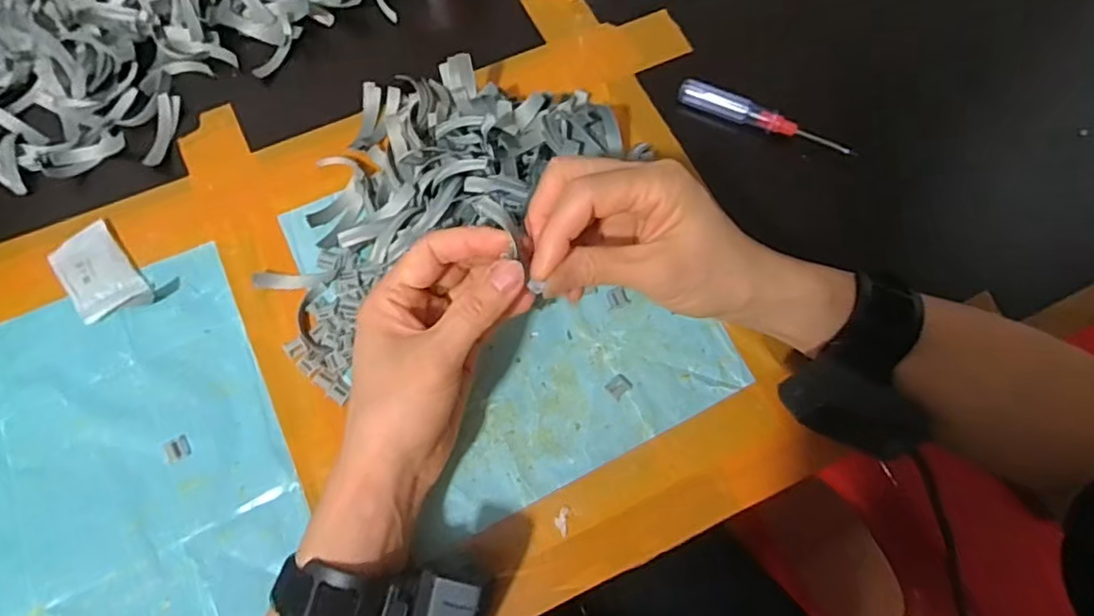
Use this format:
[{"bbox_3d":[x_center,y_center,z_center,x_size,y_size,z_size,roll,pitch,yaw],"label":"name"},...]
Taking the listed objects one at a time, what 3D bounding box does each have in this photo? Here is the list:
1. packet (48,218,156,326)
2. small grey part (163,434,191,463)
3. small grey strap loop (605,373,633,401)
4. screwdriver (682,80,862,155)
[{"bbox_3d":[-0.283,-0.024,0.391,0.040,0.008,0.073,-37,74,-11],"label":"packet"},{"bbox_3d":[-0.212,0.080,0.355,0.013,0.004,0.013,-31,73,-9],"label":"small grey part"},{"bbox_3d":[0.043,0.046,0.367,0.013,0.004,0.012,-39,74,-11],"label":"small grey strap loop"},{"bbox_3d":[0.147,-0.128,0.421,0.118,0.015,0.013,27,74,10],"label":"screwdriver"}]

